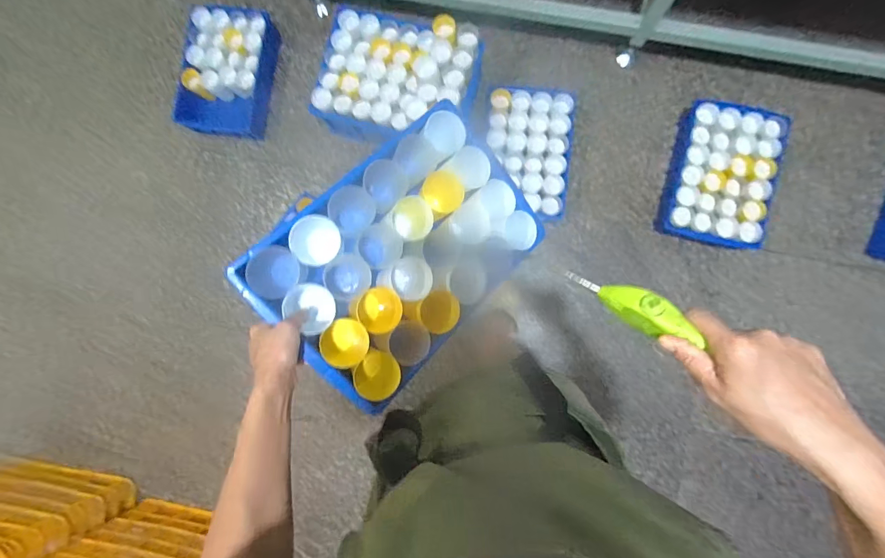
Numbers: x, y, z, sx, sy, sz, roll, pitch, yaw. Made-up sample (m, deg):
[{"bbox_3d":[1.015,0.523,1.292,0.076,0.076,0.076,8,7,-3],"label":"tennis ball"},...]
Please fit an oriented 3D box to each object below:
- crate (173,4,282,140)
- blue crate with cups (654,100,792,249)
[{"bbox_3d":[-0.726,-0.692,1.322,0.288,0.130,0.397,10,88,5],"label":"crate"},{"bbox_3d":[0.836,-0.309,1.182,0.271,0.106,0.399,15,88,5],"label":"blue crate with cups"}]

